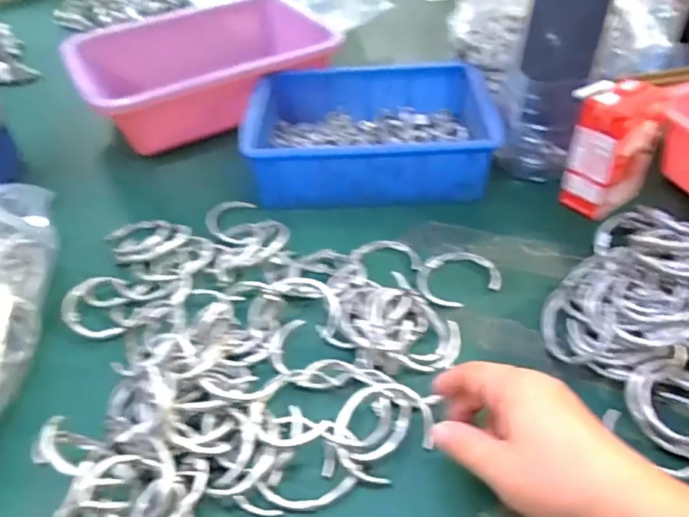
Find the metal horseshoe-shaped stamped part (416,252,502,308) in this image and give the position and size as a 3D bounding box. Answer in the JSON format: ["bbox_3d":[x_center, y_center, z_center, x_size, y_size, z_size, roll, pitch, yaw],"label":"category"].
[{"bbox_3d":[0.094,0.014,0.456,0.068,0.004,0.055,-20,46,-18],"label":"metal horseshoe-shaped stamped part"}]

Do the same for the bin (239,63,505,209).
[{"bbox_3d":[0.026,-0.135,0.576,0.242,0.065,0.168,-1,43,1],"label":"bin"}]

